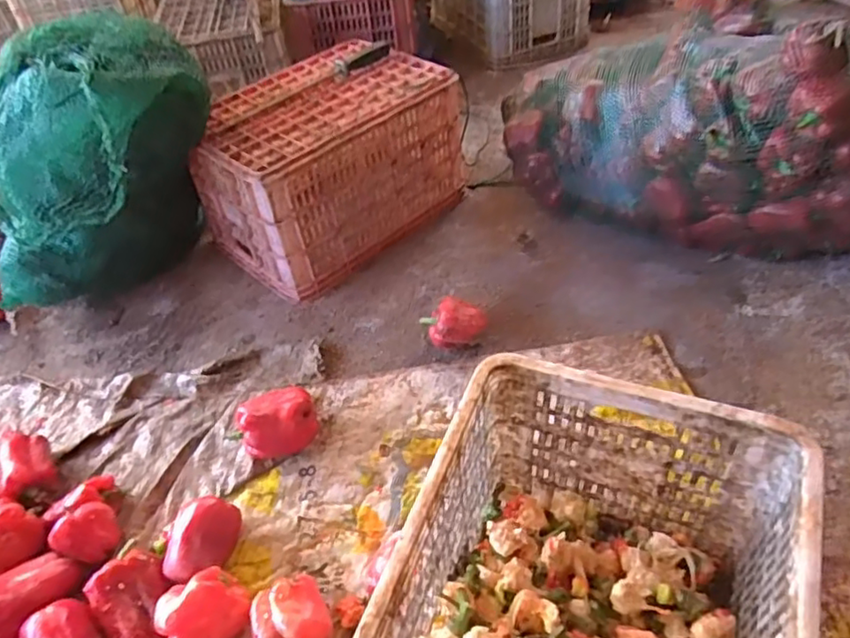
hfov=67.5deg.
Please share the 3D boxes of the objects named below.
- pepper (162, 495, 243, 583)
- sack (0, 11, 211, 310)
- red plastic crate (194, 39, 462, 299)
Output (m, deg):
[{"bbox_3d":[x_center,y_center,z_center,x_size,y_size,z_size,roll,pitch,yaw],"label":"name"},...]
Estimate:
[{"bbox_3d":[-0.314,0.307,0.881,0.074,0.068,0.115,8,48,14],"label":"pepper"},{"bbox_3d":[-0.596,-0.249,1.187,0.293,0.456,0.416,15,50,19],"label":"sack"},{"bbox_3d":[-0.209,-0.336,1.365,0.355,0.279,0.508,32,57,31],"label":"red plastic crate"}]

